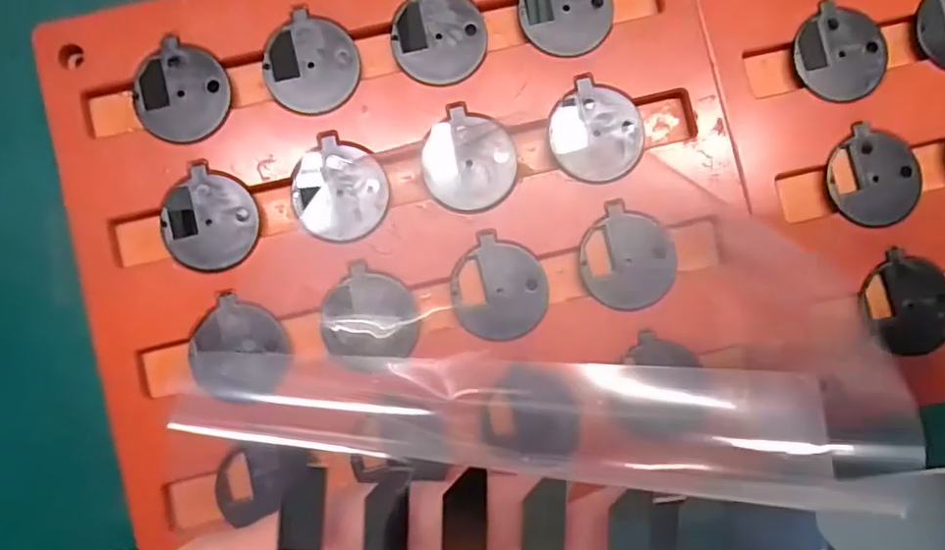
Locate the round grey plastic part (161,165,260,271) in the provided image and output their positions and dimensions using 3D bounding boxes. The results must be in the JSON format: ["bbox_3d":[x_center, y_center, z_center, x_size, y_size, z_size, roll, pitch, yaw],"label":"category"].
[{"bbox_3d":[-0.080,-0.016,0.175,0.027,0.004,0.027,0,84,-2],"label":"round grey plastic part"}]

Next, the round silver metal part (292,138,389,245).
[{"bbox_3d":[-0.040,-0.025,0.177,0.029,0.004,0.028,0,84,-2],"label":"round silver metal part"}]

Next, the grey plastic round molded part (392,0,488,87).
[{"bbox_3d":[-0.010,-0.074,0.180,0.030,0.004,0.028,0,84,-2],"label":"grey plastic round molded part"}]

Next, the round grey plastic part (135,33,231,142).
[{"bbox_3d":[-0.089,-0.056,0.177,0.029,0.004,0.028,0,84,-2],"label":"round grey plastic part"}]

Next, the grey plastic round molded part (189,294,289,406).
[{"bbox_3d":[-0.069,0.023,0.174,0.027,0.005,0.027,25,84,1],"label":"grey plastic round molded part"}]

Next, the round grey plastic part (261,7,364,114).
[{"bbox_3d":[-0.050,-0.065,0.178,0.028,0.004,0.028,0,84,-2],"label":"round grey plastic part"}]

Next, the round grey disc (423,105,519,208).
[{"bbox_3d":[-0.001,-0.035,0.178,0.028,0.004,0.029,0,84,-2],"label":"round grey disc"}]

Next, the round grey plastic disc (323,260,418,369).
[{"bbox_3d":[-0.031,0.014,0.177,0.029,0.004,0.030,13,84,0],"label":"round grey plastic disc"}]

